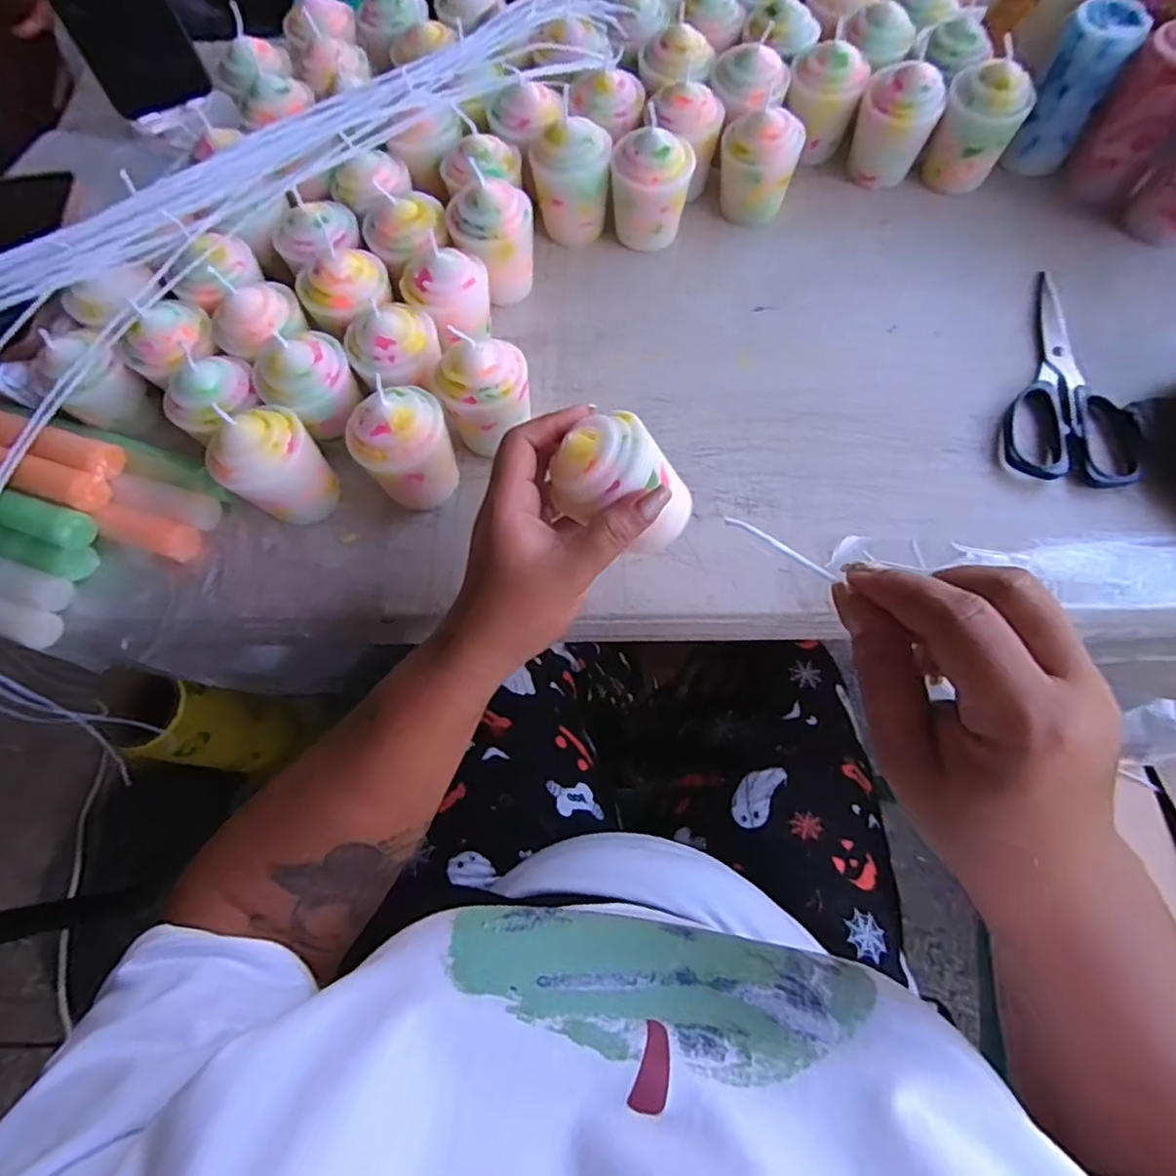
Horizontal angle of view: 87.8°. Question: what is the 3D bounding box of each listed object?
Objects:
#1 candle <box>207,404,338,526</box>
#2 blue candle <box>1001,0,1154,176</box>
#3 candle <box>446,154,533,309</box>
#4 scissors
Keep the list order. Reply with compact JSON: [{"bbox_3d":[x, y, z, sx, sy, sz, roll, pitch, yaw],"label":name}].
[{"bbox_3d":[-0.191,-0.076,0.372,0.055,0.067,0.058,42,77,16],"label":"candle"},{"bbox_3d":[0.355,-0.367,0.452,0.045,0.091,0.045,28,74,13],"label":"blue candle"},{"bbox_3d":[-0.065,-0.246,0.430,0.057,0.070,0.050,-38,72,-10],"label":"candle"},{"bbox_3d":[0.319,-0.149,0.414,0.077,0.011,0.175,7,70,6],"label":"scissors"}]

